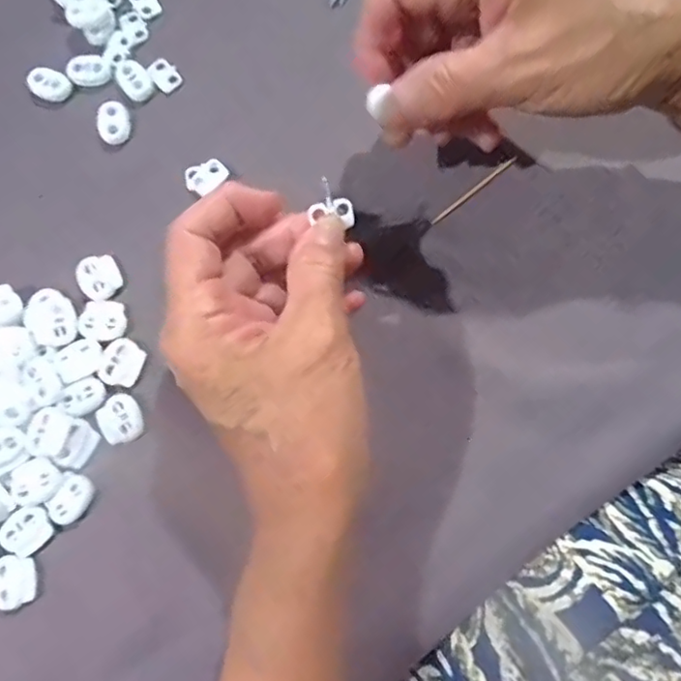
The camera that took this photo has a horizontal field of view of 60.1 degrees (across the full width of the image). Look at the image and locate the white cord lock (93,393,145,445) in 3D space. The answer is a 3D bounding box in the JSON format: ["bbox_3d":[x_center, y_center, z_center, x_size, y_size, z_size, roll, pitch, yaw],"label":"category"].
[{"bbox_3d":[-0.101,0.036,0.269,0.019,0.004,0.022,-36,82,-6],"label":"white cord lock"}]

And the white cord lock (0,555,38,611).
[{"bbox_3d":[-0.144,0.106,0.258,0.018,0.006,0.021,-11,80,-2],"label":"white cord lock"}]

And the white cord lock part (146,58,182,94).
[{"bbox_3d":[-0.091,-0.138,0.305,0.013,0.004,0.018,-33,81,-6],"label":"white cord lock part"}]

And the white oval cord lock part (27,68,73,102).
[{"bbox_3d":[-0.150,-0.132,0.303,0.021,0.006,0.016,30,81,5],"label":"white oval cord lock part"}]

